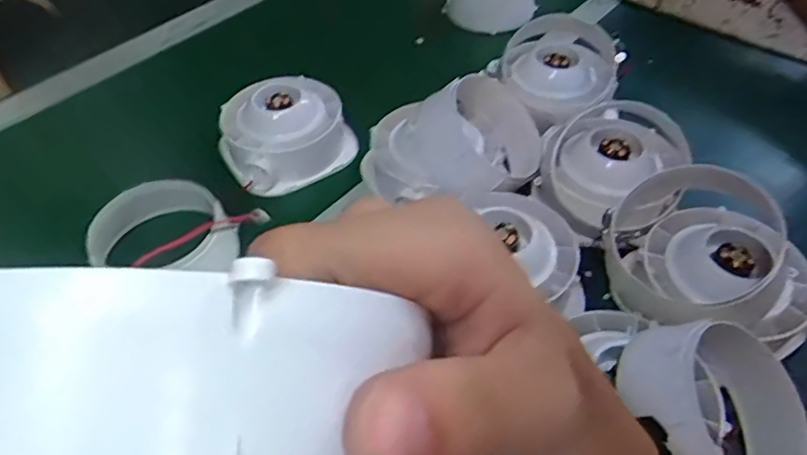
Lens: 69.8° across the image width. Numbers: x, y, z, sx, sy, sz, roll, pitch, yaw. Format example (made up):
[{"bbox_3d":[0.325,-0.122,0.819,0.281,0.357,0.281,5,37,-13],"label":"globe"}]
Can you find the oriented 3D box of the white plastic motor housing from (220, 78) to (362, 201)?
[{"bbox_3d":[-0.127,-0.101,0.632,0.146,0.068,0.111,-21,52,-14],"label":"white plastic motor housing"}]

